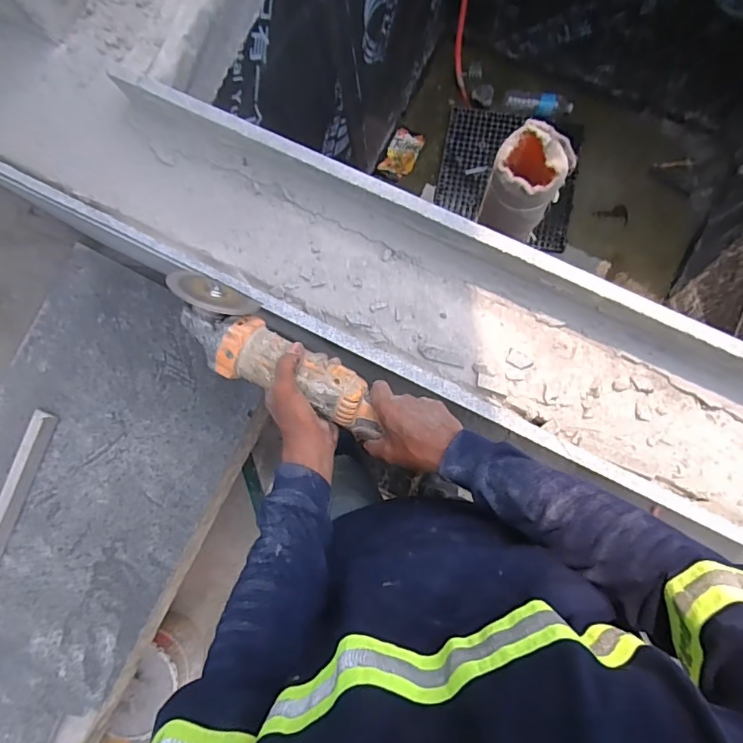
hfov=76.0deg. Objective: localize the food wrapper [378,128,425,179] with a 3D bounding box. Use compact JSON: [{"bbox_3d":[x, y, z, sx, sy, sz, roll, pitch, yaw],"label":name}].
[{"bbox_3d":[0.118,-0.814,1.775,0.113,0.025,0.173,28,88,7],"label":"food wrapper"}]

